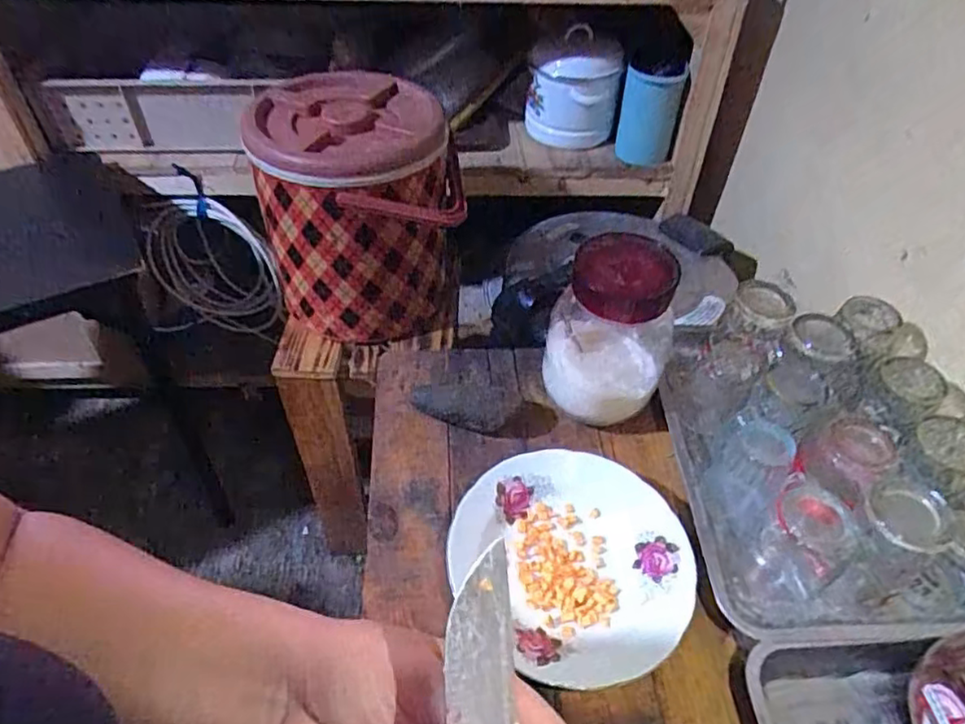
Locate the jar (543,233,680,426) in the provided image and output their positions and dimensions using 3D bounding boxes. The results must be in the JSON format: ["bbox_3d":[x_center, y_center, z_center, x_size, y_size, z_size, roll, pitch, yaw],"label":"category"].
[{"bbox_3d":[0.135,-0.035,0.670,0.121,0.173,0.124,1,48,-1],"label":"jar"}]

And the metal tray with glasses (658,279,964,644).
[{"bbox_3d":[0.361,0.086,0.644,0.294,0.127,0.363,2,48,-1],"label":"metal tray with glasses"}]

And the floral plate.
[{"bbox_3d":[0.091,0.184,0.596,0.205,0.038,0.215,1,48,-1],"label":"floral plate"}]

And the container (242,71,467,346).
[{"bbox_3d":[-0.174,-0.223,0.937,0.260,0.326,0.255,-3,49,-5],"label":"container"}]

